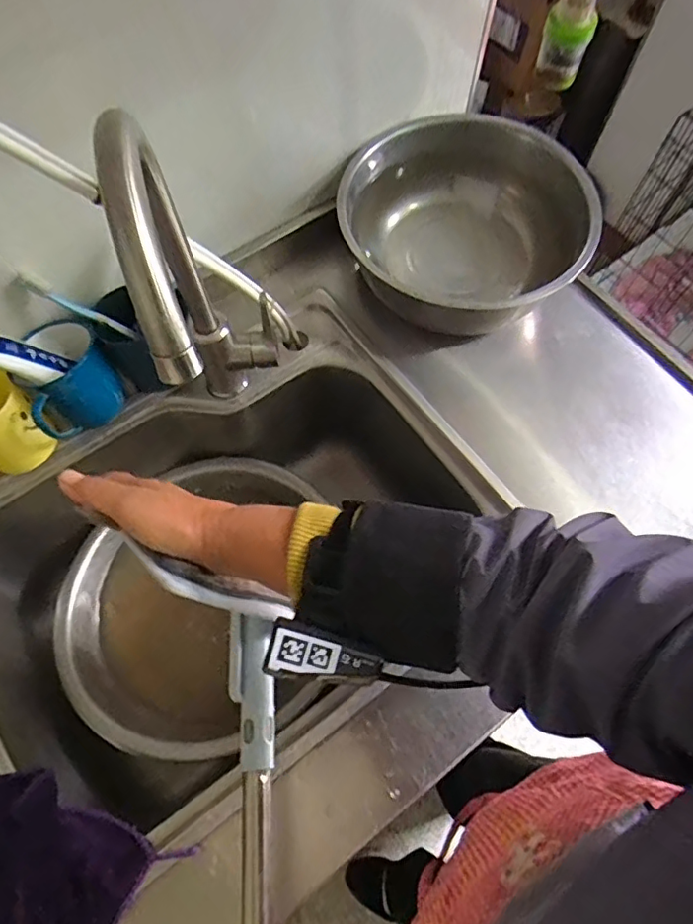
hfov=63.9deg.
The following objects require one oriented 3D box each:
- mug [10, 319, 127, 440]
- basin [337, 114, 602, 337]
[{"bbox_3d":[-0.299,-0.090,0.595,0.092,0.084,0.095,0,66,0],"label":"mug"},{"bbox_3d":[0.144,-0.275,0.671,0.270,0.127,0.273,0,66,0],"label":"basin"}]

